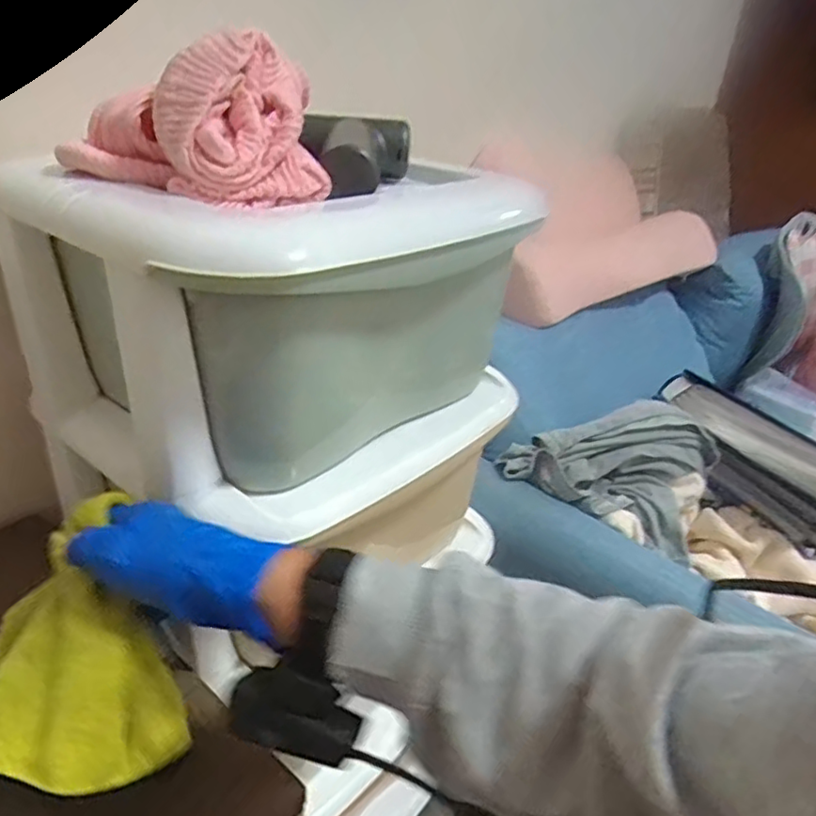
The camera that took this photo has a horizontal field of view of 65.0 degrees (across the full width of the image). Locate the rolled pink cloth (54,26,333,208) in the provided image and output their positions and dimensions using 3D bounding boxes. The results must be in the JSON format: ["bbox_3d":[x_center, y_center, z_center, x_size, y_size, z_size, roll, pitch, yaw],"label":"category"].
[{"bbox_3d":[-0.135,-0.184,0.408,0.158,0.088,0.098,-8,31,-23],"label":"rolled pink cloth"}]

